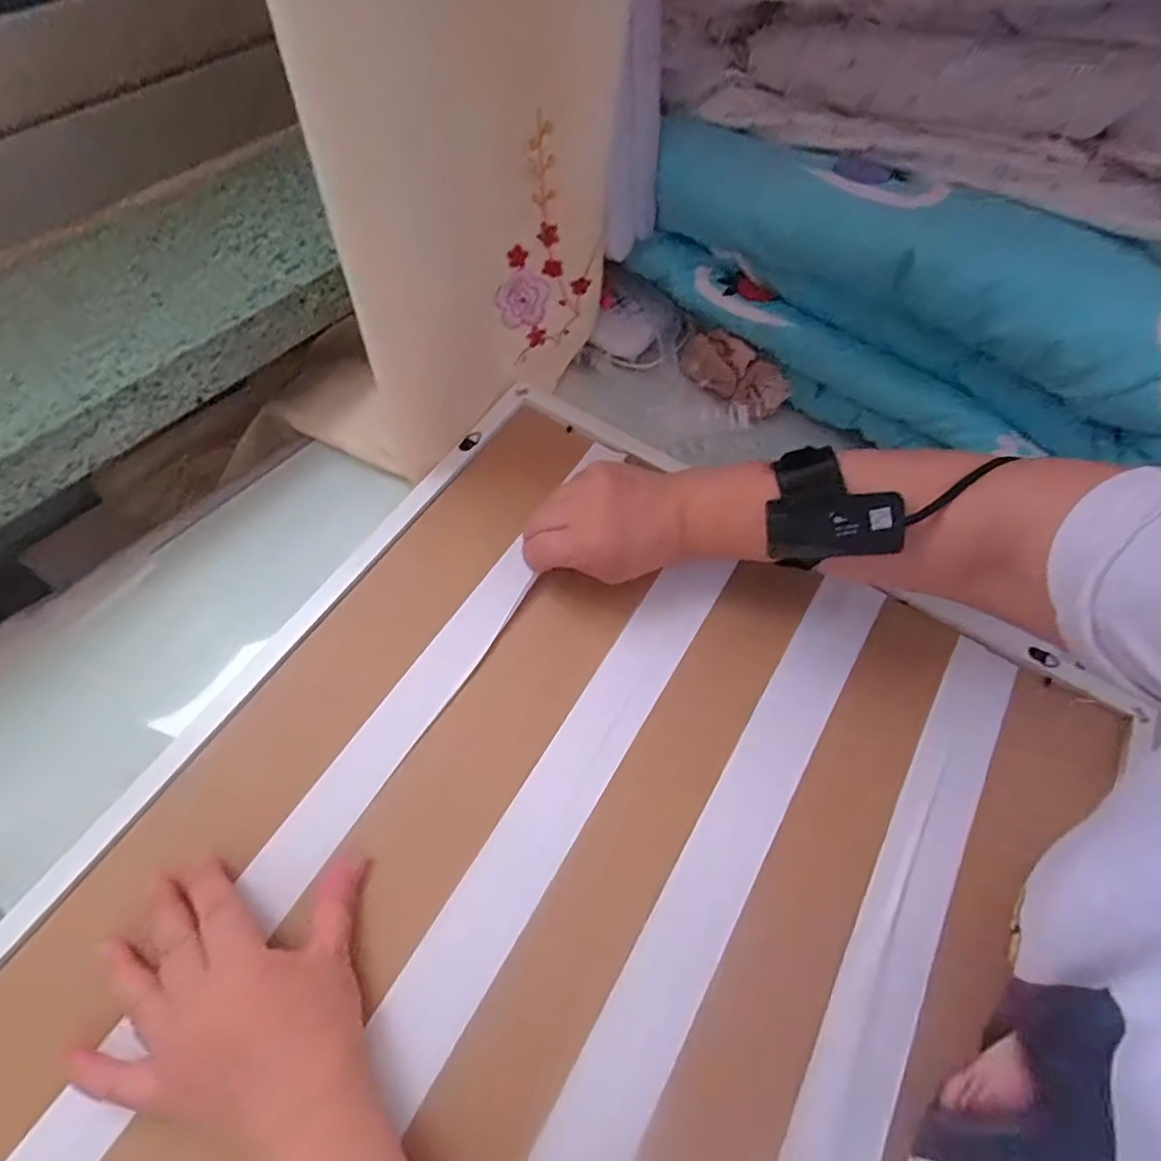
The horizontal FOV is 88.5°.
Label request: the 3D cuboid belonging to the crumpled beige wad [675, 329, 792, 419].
[{"bbox_3d":[0.137,-0.187,0.534,0.099,0.040,0.033,34,65,13],"label":"crumpled beige wad"}]

